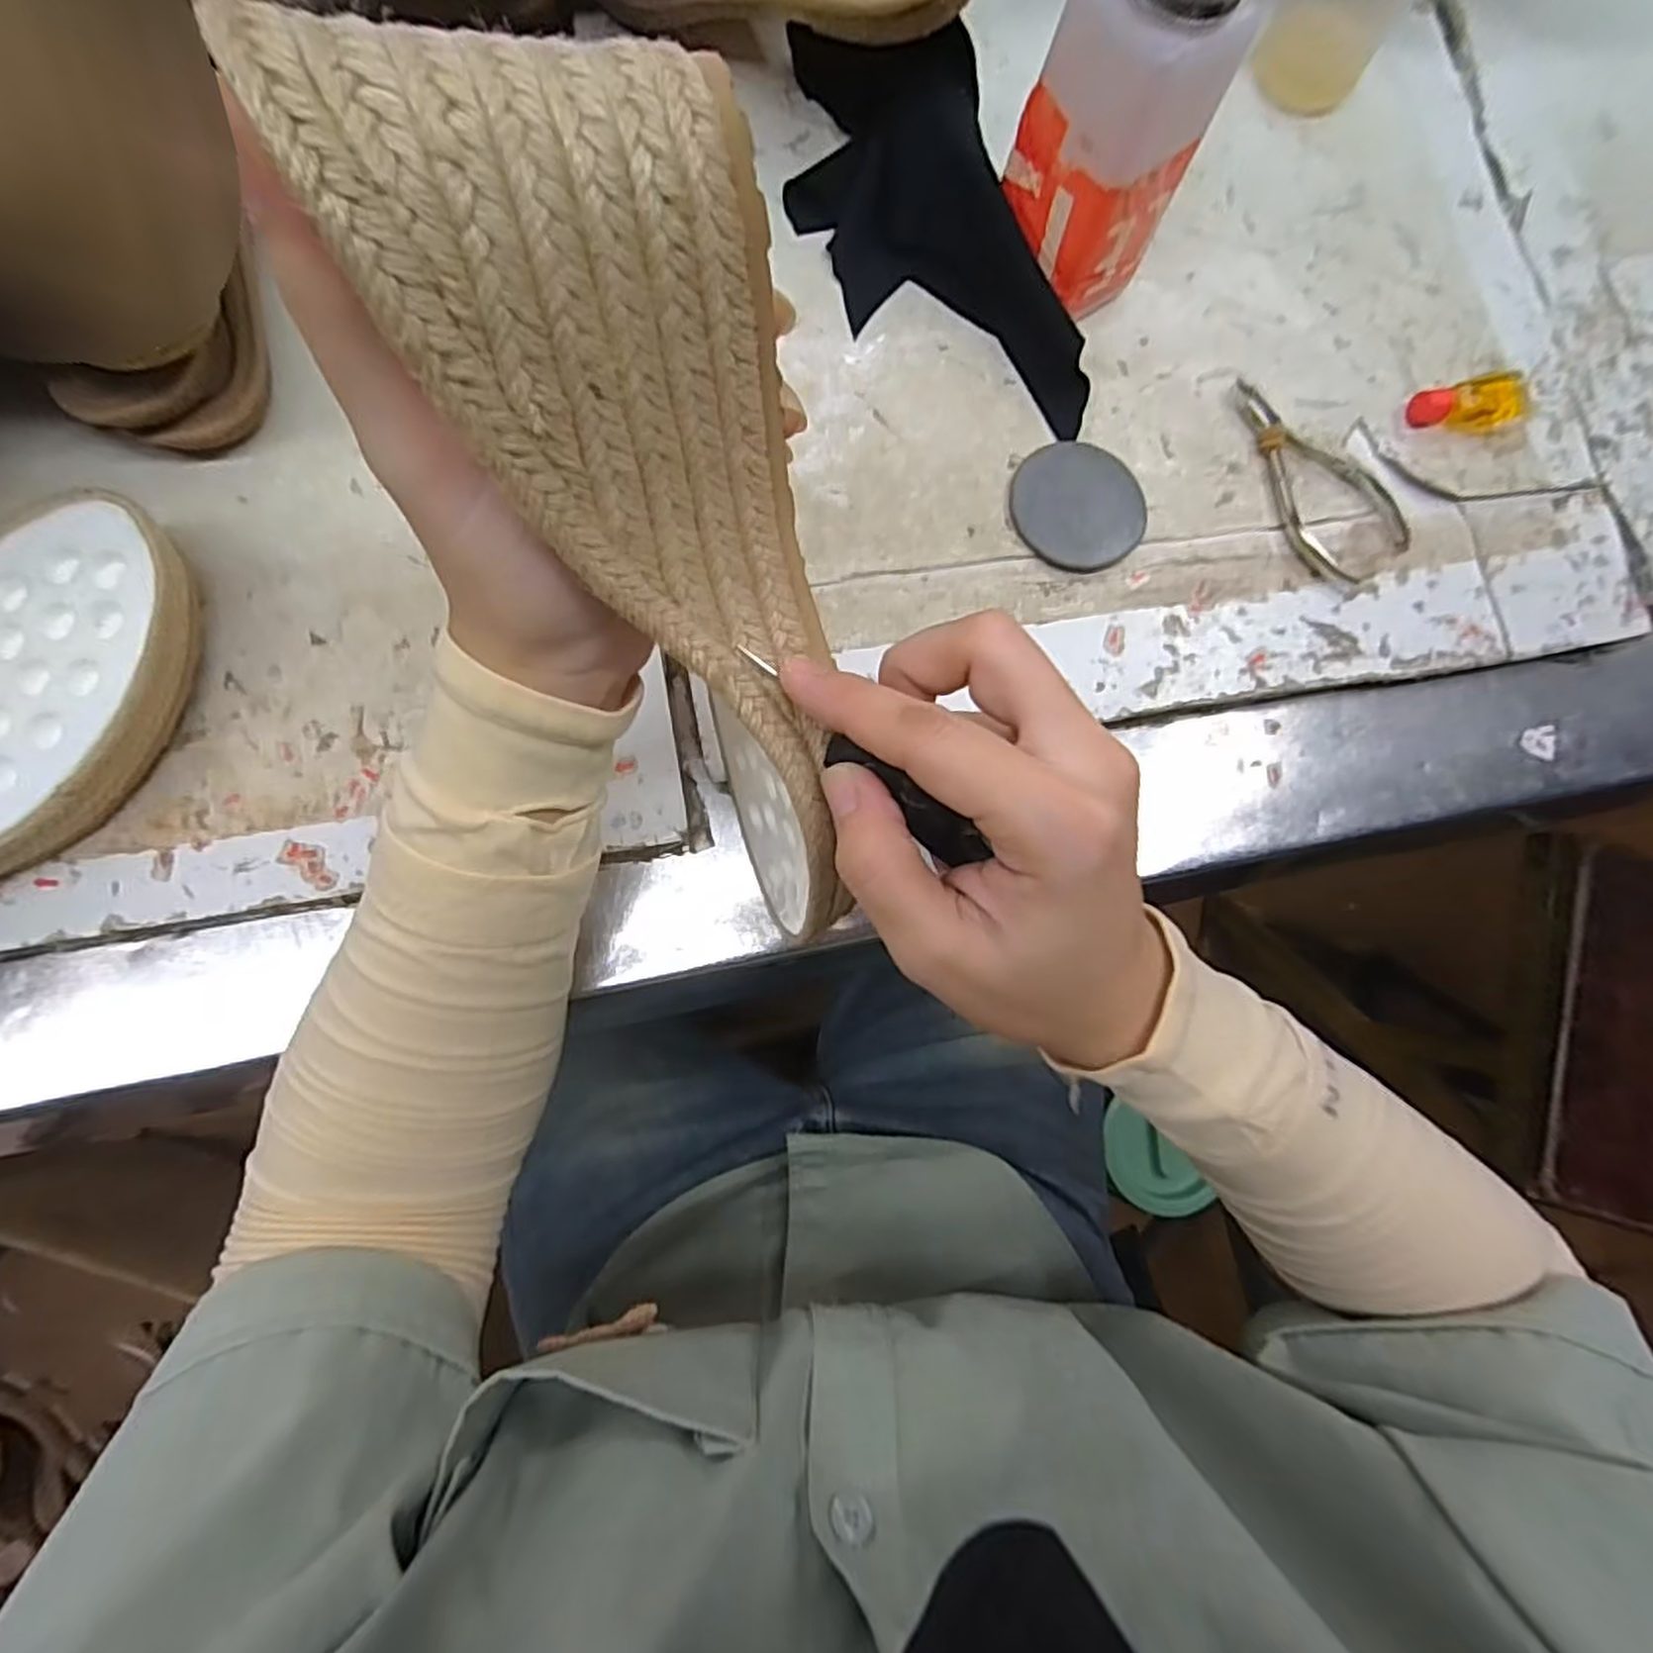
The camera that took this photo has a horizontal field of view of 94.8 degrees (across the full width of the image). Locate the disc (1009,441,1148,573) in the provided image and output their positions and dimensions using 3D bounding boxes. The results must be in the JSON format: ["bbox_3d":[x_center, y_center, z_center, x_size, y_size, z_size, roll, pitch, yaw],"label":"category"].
[{"bbox_3d":[0.107,-0.137,0.323,0.056,0.008,0.057,1,83,-6],"label":"disc"}]

